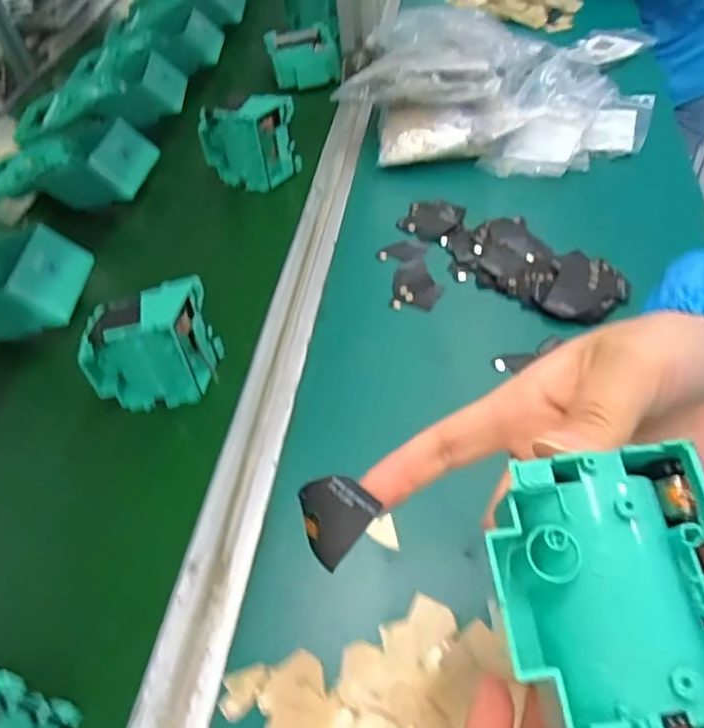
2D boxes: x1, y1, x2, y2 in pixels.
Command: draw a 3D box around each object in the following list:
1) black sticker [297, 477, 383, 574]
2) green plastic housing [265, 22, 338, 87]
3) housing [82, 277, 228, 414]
[{"bbox_3d":[-0.008,0.053,0.215,0.025,0.004,0.027,39,76,10],"label":"black sticker"},{"bbox_3d":[-0.056,-0.350,0.710,0.080,0.040,0.082,-2,46,-4],"label":"green plastic housing"},{"bbox_3d":[-0.132,-0.012,0.405,0.078,0.072,0.044,-5,46,-7],"label":"housing"}]

